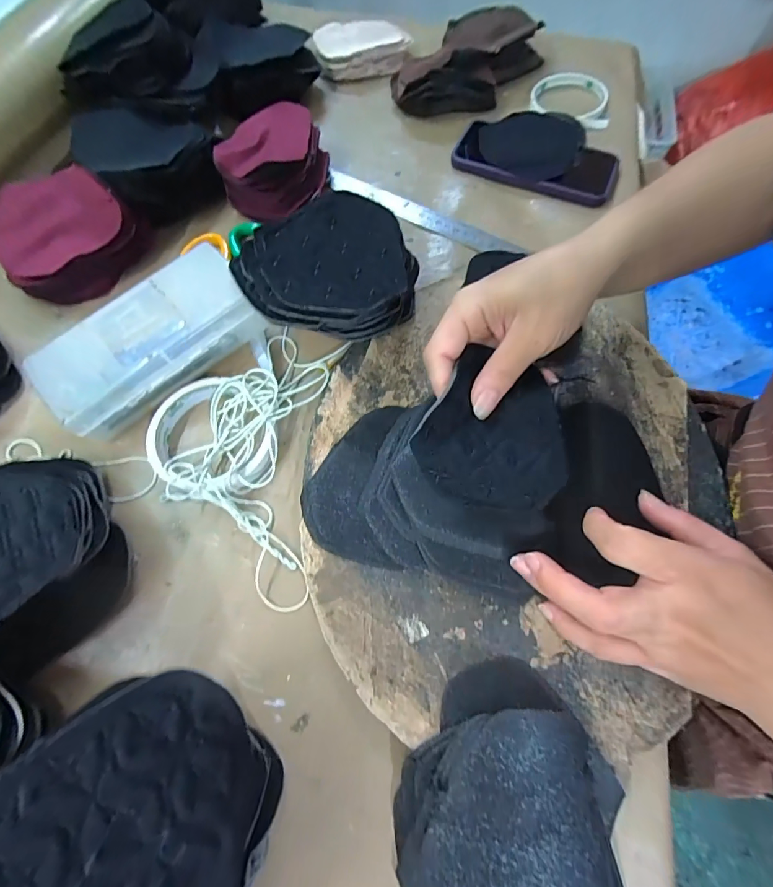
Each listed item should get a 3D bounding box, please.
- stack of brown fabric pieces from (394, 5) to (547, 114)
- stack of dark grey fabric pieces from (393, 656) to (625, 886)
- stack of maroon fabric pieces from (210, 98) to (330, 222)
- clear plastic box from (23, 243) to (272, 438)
[{"bbox_3d":[0.094,-0.454,0.485,0.111,0.051,0.203,41,73,16],"label":"stack of brown fabric pieces"},{"bbox_3d":[0.065,0.198,0.201,0.113,0.045,0.153,2,66,-1],"label":"stack of dark grey fabric pieces"},{"bbox_3d":[-0.110,-0.277,0.400,0.104,0.040,0.113,-15,67,-8],"label":"stack of maroon fabric pieces"},{"bbox_3d":[-0.172,-0.072,0.303,0.153,0.056,0.077,-35,72,-16],"label":"clear plastic box"}]

